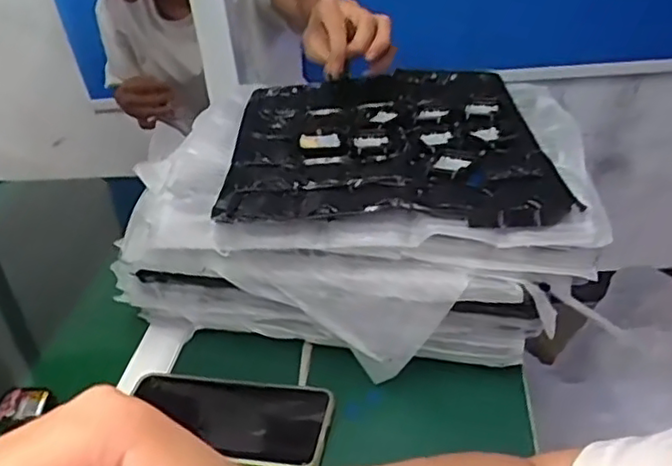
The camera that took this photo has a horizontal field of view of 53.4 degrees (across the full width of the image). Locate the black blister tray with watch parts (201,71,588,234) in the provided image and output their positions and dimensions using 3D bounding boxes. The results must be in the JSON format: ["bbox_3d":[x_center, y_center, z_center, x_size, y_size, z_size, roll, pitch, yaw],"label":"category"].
[{"bbox_3d":[0.041,-0.080,0.563,0.252,0.032,0.234,-3,32,6],"label":"black blister tray with watch parts"}]

